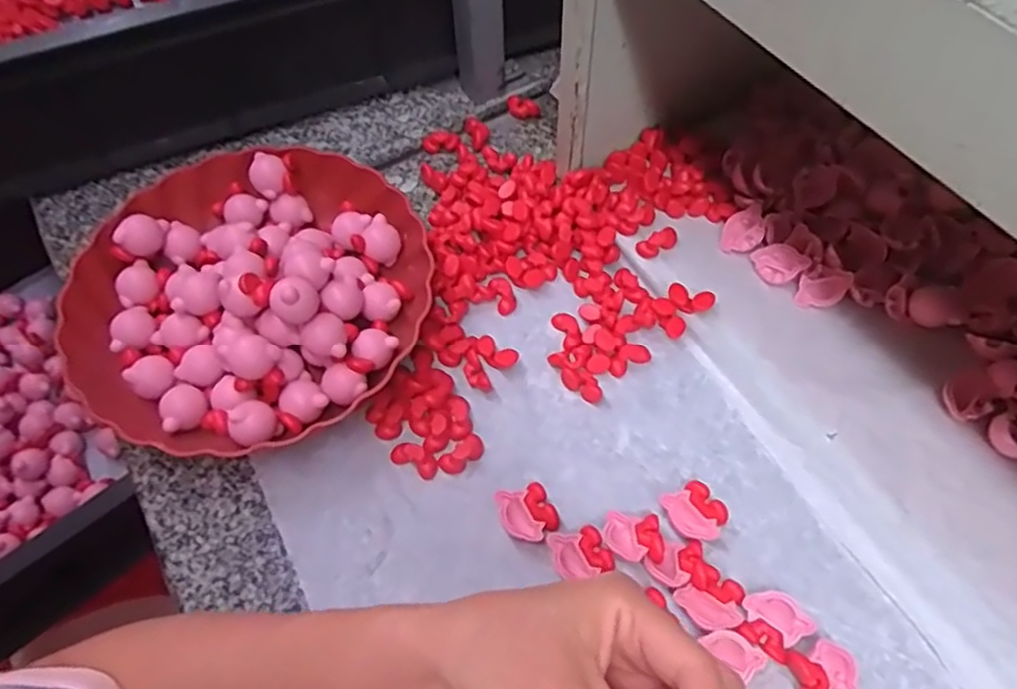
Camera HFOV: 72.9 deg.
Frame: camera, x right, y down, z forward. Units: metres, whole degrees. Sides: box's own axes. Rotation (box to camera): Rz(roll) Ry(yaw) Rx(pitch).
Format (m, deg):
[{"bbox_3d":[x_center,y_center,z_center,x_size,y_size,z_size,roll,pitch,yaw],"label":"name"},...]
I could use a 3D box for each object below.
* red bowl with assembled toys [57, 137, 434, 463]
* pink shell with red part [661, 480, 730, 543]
[{"bbox_3d":[-0.182,-0.047,0.476,0.232,0.072,0.245,-1,62,1],"label":"red bowl with assembled toys"},{"bbox_3d":[0.115,0.104,0.426,0.038,0.013,0.031,39,69,20],"label":"pink shell with red part"}]

